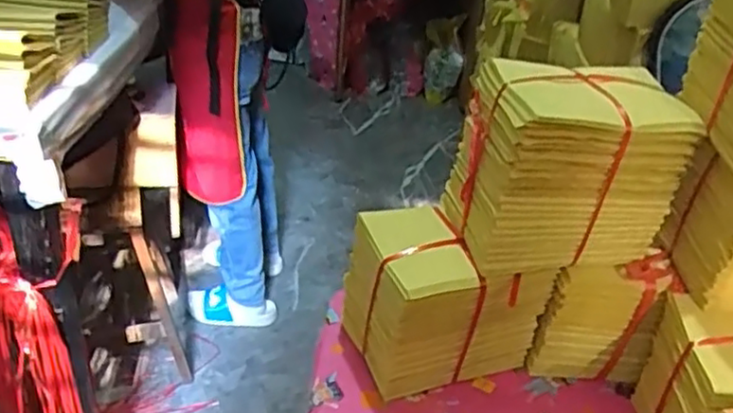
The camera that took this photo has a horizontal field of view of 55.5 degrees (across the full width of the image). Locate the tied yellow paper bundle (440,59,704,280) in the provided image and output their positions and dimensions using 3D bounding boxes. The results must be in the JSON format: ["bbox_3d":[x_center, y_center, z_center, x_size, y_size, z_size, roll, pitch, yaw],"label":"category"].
[{"bbox_3d":[0.181,-0.038,0.642,0.178,0.156,0.115,-2,32,-12],"label":"tied yellow paper bundle"}]

